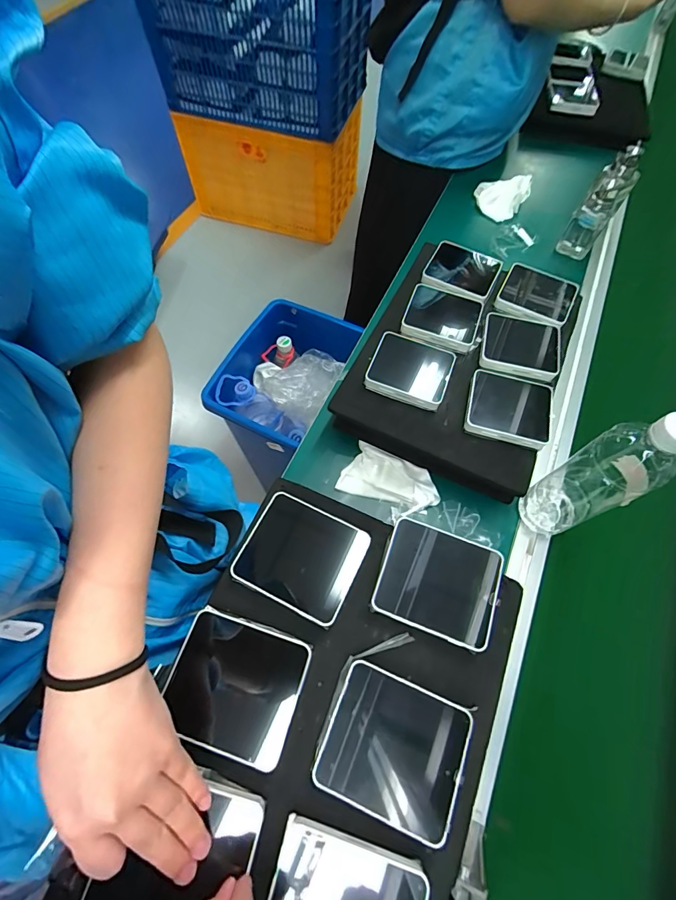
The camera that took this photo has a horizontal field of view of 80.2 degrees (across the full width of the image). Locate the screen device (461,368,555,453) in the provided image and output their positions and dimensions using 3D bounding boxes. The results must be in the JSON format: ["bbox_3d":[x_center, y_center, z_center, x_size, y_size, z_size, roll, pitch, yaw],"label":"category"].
[{"bbox_3d":[0.208,-0.054,0.487,0.096,0.023,0.092,15,65,5],"label":"screen device"}]

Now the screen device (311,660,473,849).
[{"bbox_3d":[0.041,0.215,0.290,0.097,0.006,0.084,22,66,8],"label":"screen device"}]

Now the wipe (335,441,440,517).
[{"bbox_3d":[0.067,0.041,0.518,0.121,0.019,0.067,23,66,8],"label":"wipe"}]

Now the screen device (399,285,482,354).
[{"bbox_3d":[0.144,-0.183,0.545,0.099,0.014,0.095,20,66,7],"label":"screen device"}]

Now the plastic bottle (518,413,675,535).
[{"bbox_3d":[0.269,0.027,0.409,0.059,0.223,0.062,-22,68,-12],"label":"plastic bottle"}]

